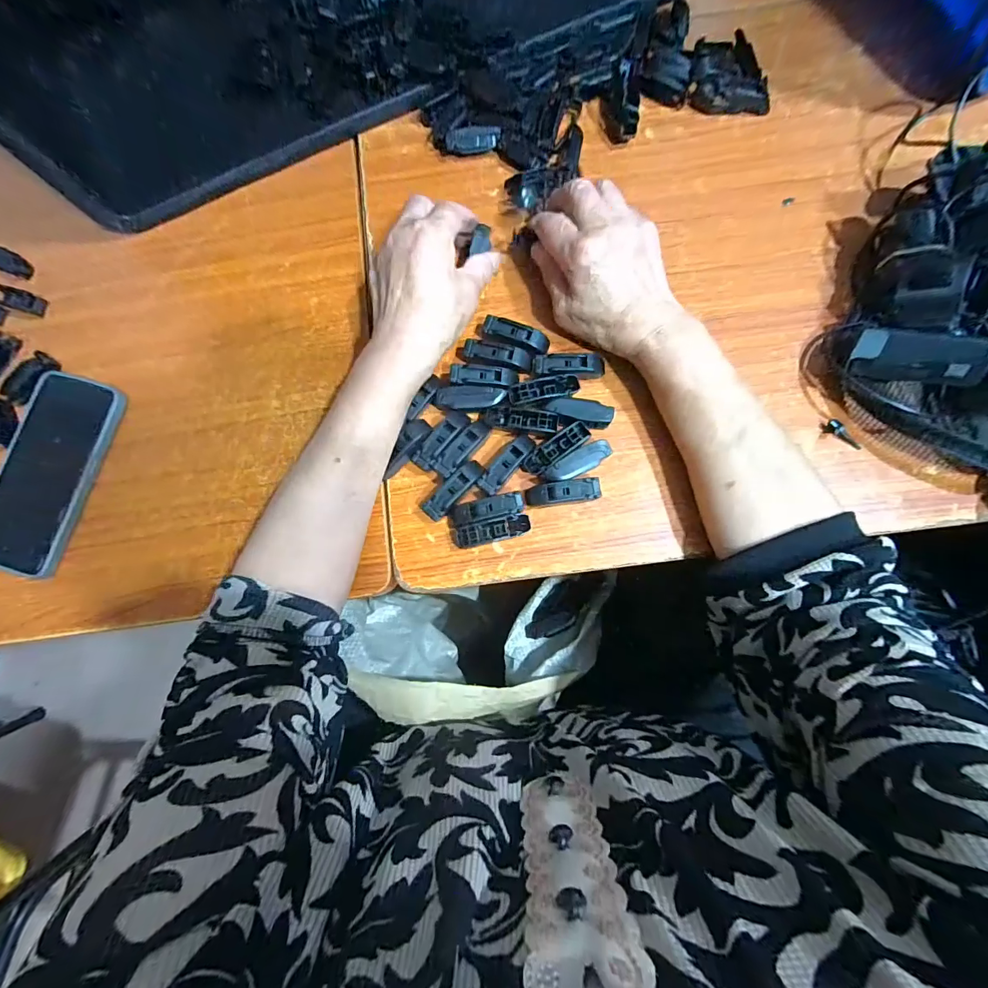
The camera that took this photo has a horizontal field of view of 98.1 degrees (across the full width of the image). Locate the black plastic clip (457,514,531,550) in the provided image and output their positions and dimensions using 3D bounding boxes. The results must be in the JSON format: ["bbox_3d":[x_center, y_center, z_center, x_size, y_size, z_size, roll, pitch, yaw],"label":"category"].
[{"bbox_3d":[0.000,0.029,0.324,0.056,0.013,0.016,-11,81,1],"label":"black plastic clip"}]

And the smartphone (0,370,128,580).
[{"bbox_3d":[-0.373,-0.019,0.354,0.087,0.012,0.164,14,82,4],"label":"smartphone"}]

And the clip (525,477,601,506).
[{"bbox_3d":[0.052,-0.001,0.326,0.055,0.015,0.017,-7,81,1],"label":"clip"}]

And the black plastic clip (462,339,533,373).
[{"bbox_3d":[0.003,-0.111,0.349,0.055,0.012,0.019,10,82,4],"label":"black plastic clip"}]

